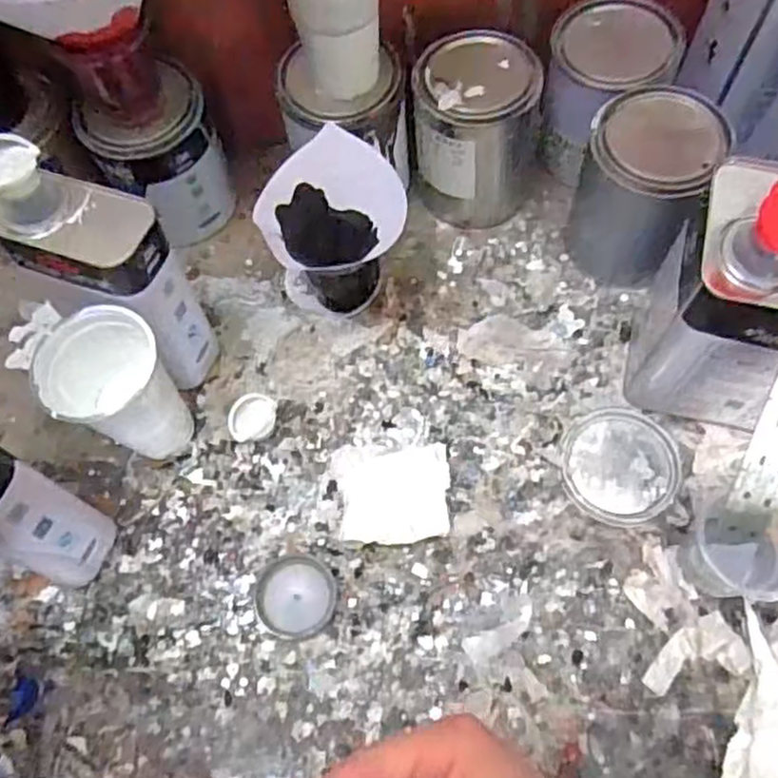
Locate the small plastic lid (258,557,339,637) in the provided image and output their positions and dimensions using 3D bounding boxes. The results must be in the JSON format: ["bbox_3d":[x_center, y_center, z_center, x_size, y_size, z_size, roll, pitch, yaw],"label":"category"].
[{"bbox_3d":[-0.070,0.157,0.544,0.058,0.006,0.059,-1,66,3],"label":"small plastic lid"}]

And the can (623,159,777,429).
[{"bbox_3d":[0.281,-0.051,0.504,0.166,0.231,0.104,7,67,6],"label":"can"}]

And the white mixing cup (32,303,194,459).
[{"bbox_3d":[-0.201,0.007,0.556,0.077,0.144,0.081,26,70,14],"label":"white mixing cup"}]

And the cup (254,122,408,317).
[{"bbox_3d":[-0.047,-0.132,0.611,0.109,0.130,0.087,-15,66,-3],"label":"cup"}]

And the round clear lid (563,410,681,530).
[{"bbox_3d":[0.186,0.061,0.580,0.091,0.005,0.097,2,66,4],"label":"round clear lid"}]

